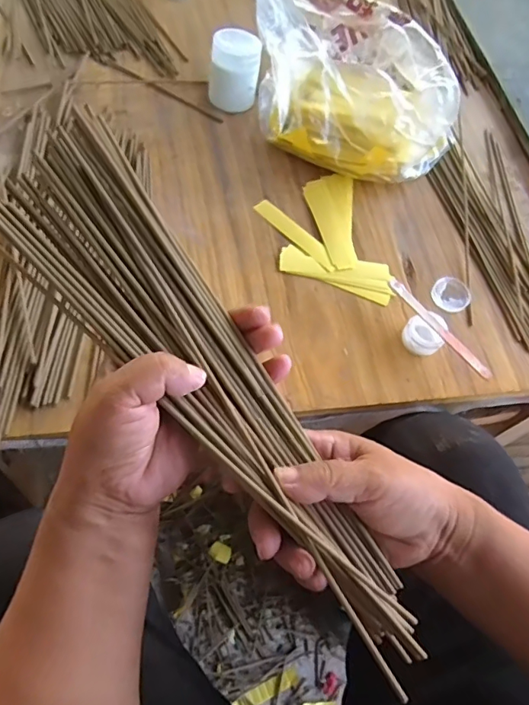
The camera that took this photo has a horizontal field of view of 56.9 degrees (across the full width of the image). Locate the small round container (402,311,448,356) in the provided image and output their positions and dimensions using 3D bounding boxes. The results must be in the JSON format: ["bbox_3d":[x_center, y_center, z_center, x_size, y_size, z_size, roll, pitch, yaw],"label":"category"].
[{"bbox_3d":[0.148,-0.017,0.451,0.032,0.028,0.033,4,62,-7],"label":"small round container"}]

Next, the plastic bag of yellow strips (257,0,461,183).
[{"bbox_3d":[0.090,-0.318,0.545,0.198,0.139,0.263,-13,65,-15],"label":"plastic bag of yellow strips"}]

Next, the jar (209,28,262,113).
[{"bbox_3d":[-0.034,-0.320,0.559,0.056,0.065,0.055,5,62,-6],"label":"jar"}]

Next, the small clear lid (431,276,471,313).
[{"bbox_3d":[0.189,-0.059,0.490,0.040,0.008,0.036,-15,66,-17],"label":"small clear lid"}]

